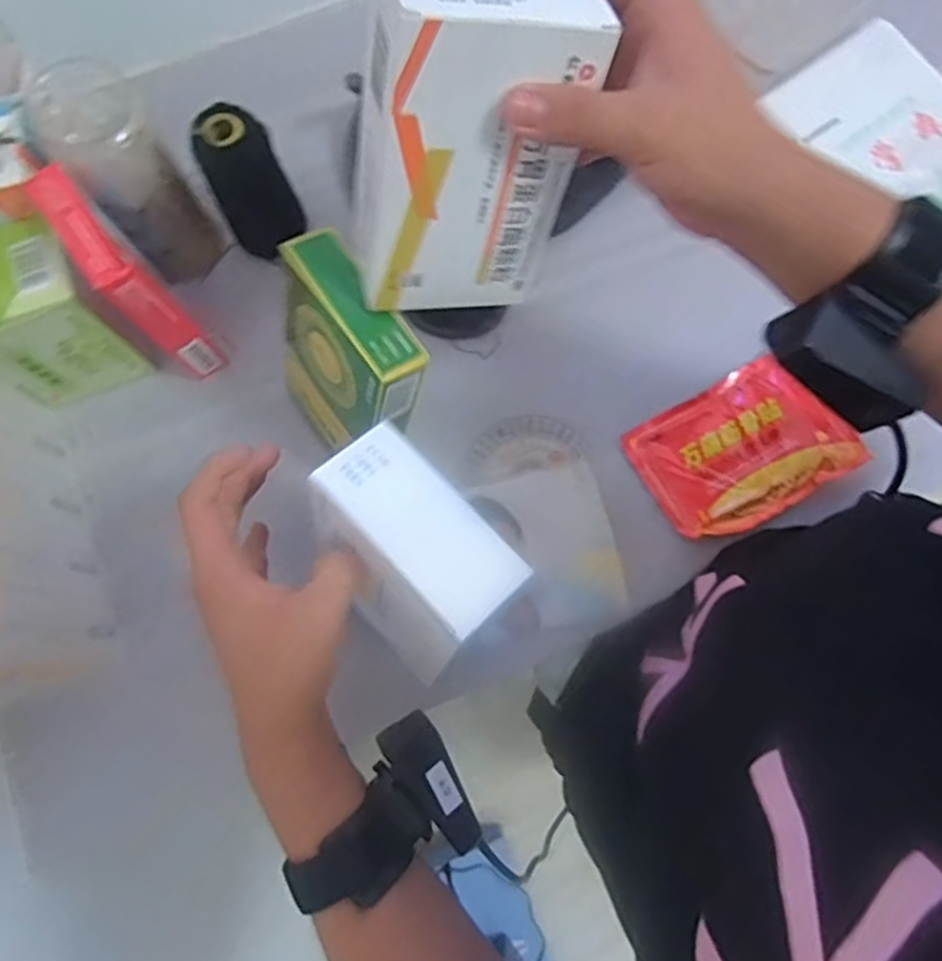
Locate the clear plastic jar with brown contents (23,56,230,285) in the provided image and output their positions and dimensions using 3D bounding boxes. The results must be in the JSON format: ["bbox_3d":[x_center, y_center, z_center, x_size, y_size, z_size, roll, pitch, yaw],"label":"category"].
[{"bbox_3d":[-0.220,-0.196,0.469,0.060,0.134,0.074,-32,78,-7],"label":"clear plastic jar with brown contents"}]

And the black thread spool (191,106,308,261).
[{"bbox_3d":[-0.150,-0.203,0.493,0.050,0.103,0.044,-24,77,-5],"label":"black thread spool"}]

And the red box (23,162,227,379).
[{"bbox_3d":[-0.211,-0.122,0.452,0.028,0.131,0.086,-40,79,-9],"label":"red box"}]

